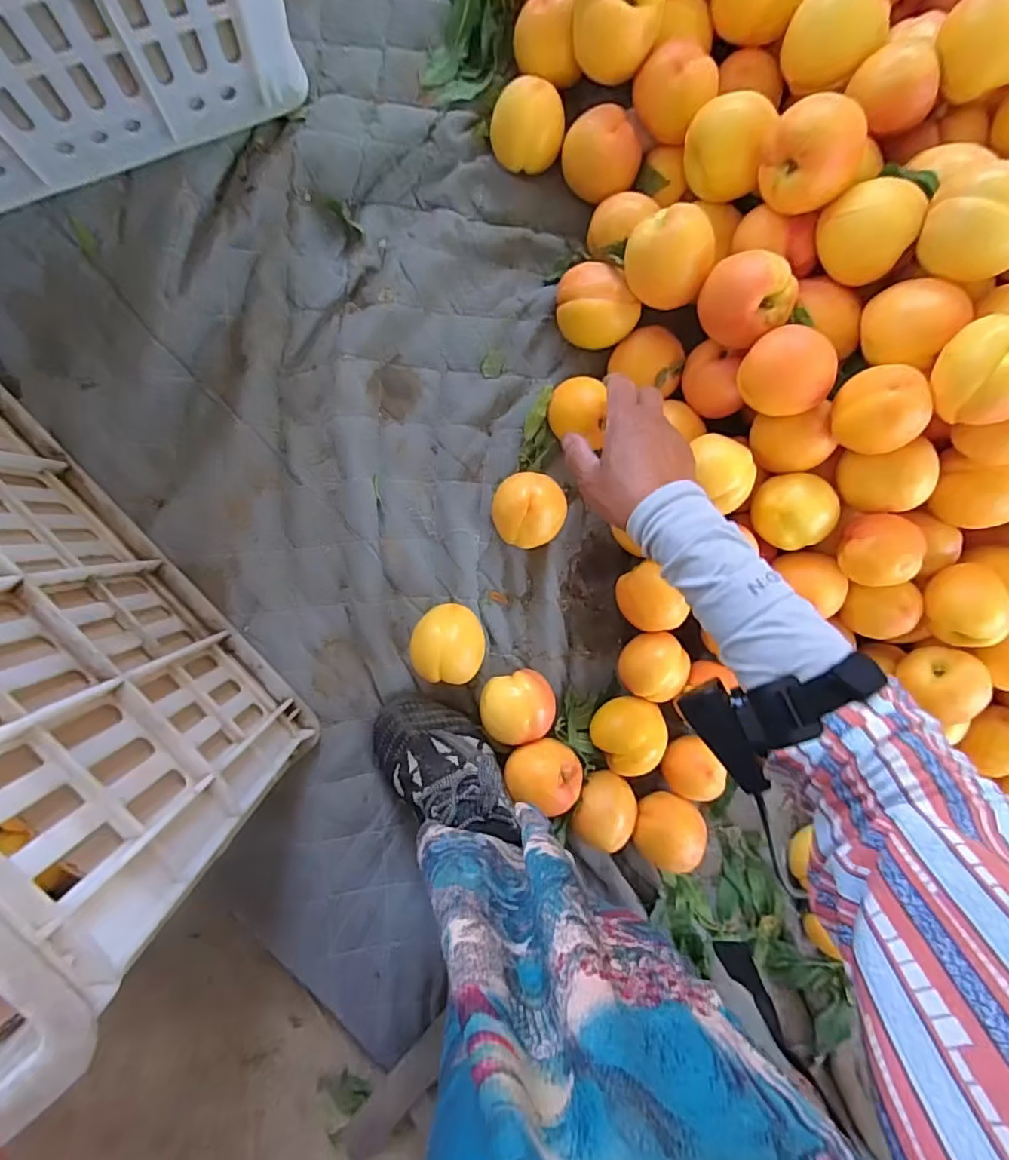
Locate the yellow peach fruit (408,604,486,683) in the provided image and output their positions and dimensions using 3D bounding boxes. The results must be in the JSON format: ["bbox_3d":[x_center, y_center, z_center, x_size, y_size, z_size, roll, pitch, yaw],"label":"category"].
[{"bbox_3d":[-0.048,0.054,0.492,0.061,0.051,0.063,-1,93,-9],"label":"yellow peach fruit"}]

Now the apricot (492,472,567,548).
[{"bbox_3d":[0.019,-0.061,0.493,0.062,0.055,0.060,-1,93,-9],"label":"apricot"}]

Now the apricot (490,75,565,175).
[{"bbox_3d":[0.019,-0.370,0.470,0.056,0.055,0.045,-2,94,-9],"label":"apricot"}]

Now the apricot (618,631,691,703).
[{"bbox_3d":[0.133,0.076,0.518,0.049,0.049,0.059,43,86,-9],"label":"apricot"}]

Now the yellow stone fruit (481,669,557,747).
[{"bbox_3d":[0.012,0.111,0.504,0.065,0.049,0.058,-9,95,-8],"label":"yellow stone fruit"}]

